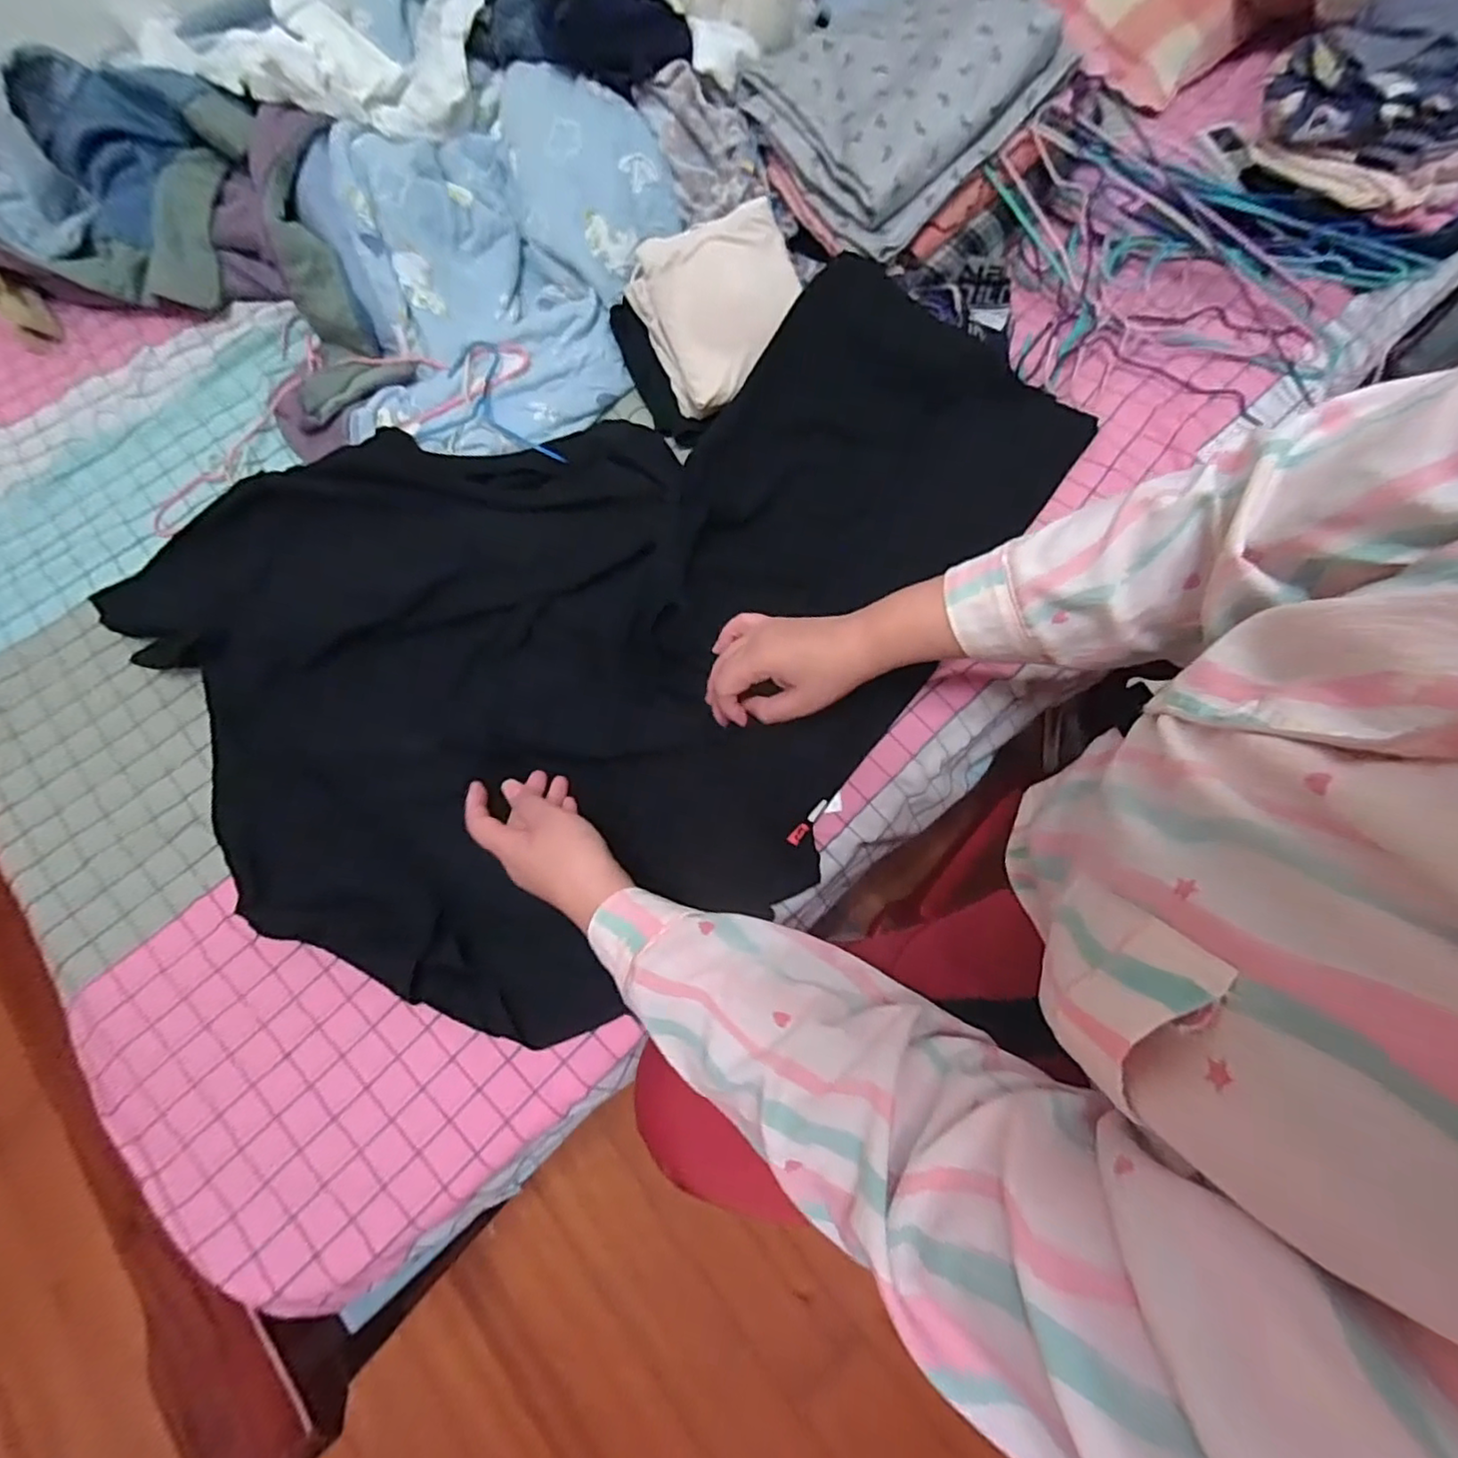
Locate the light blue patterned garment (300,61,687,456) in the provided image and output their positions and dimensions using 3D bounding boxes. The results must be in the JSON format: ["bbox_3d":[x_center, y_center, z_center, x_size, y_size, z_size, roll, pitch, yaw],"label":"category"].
[{"bbox_3d":[-0.263,-0.493,0.669,0.342,0.113,0.419,16,74,7],"label":"light blue patterned garment"}]

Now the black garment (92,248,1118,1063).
[{"bbox_3d":[-0.076,-0.141,0.608,0.855,0.059,0.594,-34,75,-8],"label":"black garment"}]

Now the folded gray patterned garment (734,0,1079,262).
[{"bbox_3d":[0.175,-0.663,0.642,0.265,0.049,0.236,-41,85,12],"label":"folded gray patterned garment"}]

